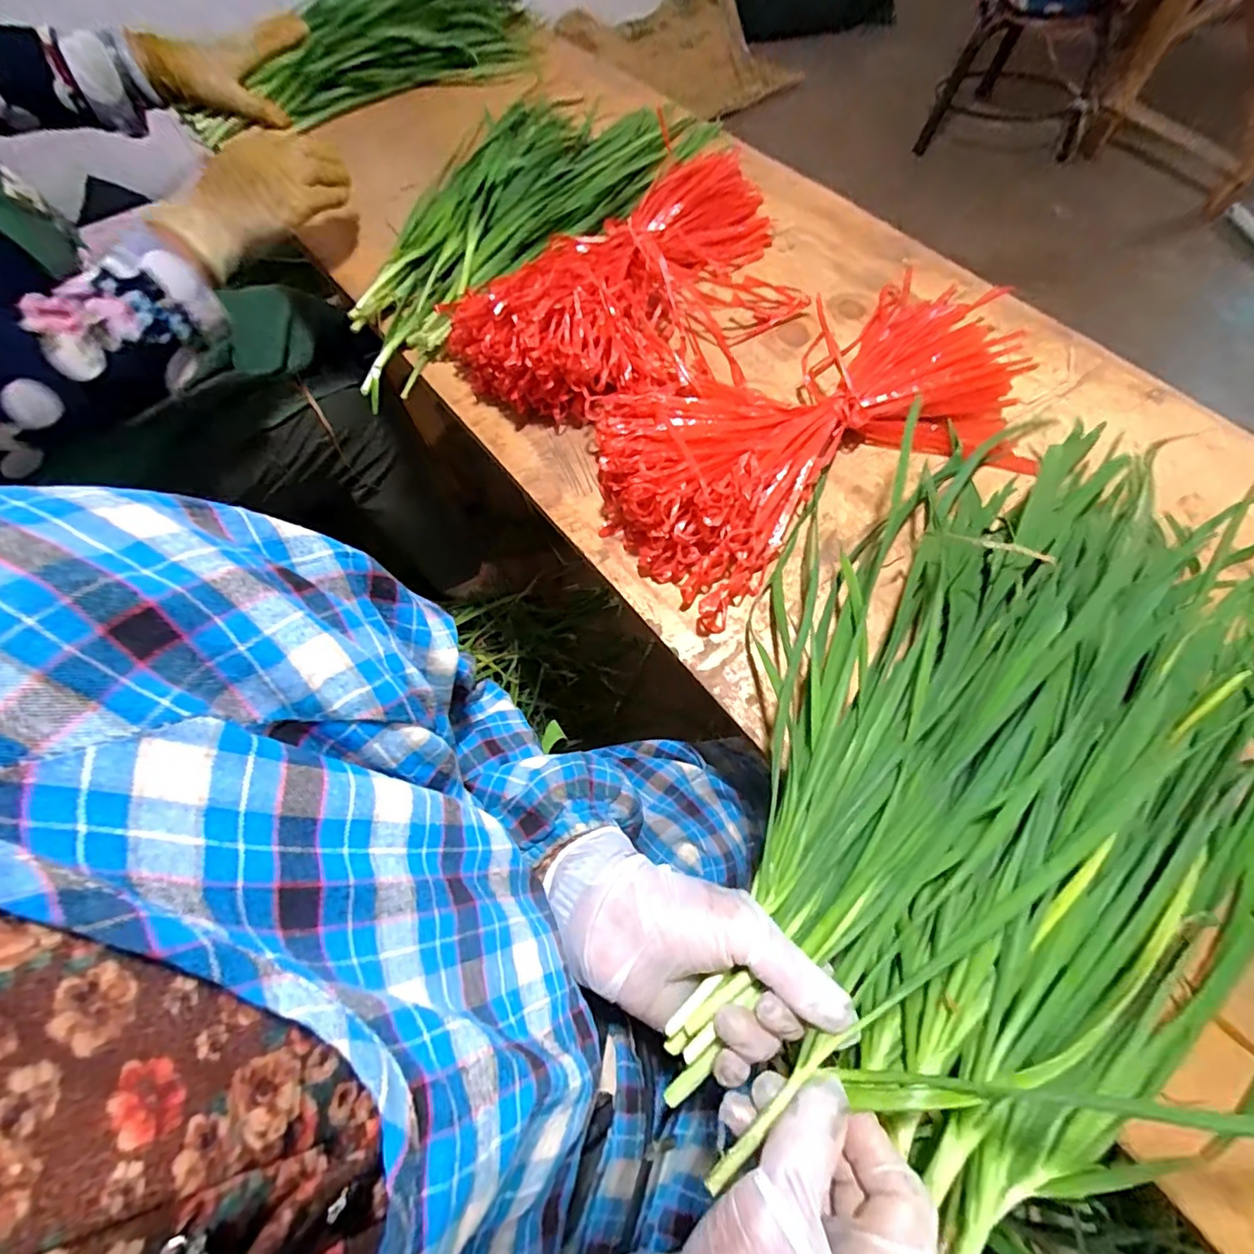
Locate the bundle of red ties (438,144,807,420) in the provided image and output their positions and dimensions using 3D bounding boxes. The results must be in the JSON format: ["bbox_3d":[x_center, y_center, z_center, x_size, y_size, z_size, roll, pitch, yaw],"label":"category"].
[{"bbox_3d":[0.022,-0.310,0.507,0.351,0.070,0.183,-35,71,-13],"label":"bundle of red ties"}]

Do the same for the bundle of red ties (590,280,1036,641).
[{"bbox_3d":[0.161,-0.165,0.448,0.381,0.055,0.205,-26,69,-9],"label":"bundle of red ties"}]

